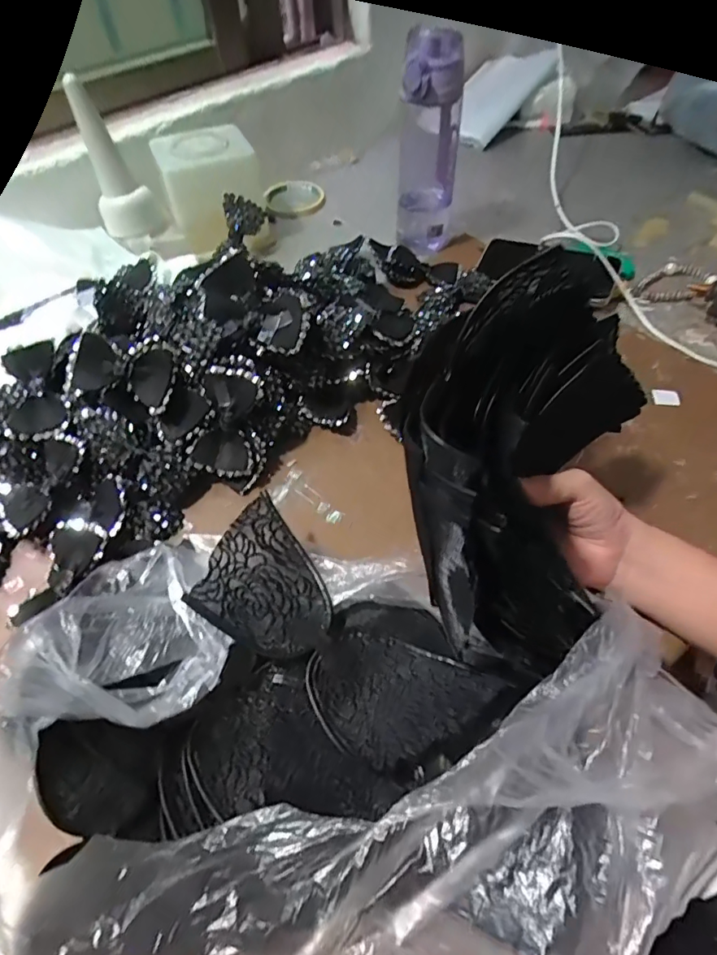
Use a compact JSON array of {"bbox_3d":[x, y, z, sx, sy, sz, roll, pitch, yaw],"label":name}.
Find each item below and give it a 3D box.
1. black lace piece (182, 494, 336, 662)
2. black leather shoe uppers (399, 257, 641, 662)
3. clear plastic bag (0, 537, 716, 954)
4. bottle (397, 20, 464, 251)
[{"bbox_3d":[-0.057,0.070,0.349,0.090,0.009,0.093,32,51,0],"label":"black lace piece"},{"bbox_3d":[0.109,-0.004,0.316,0.073,0.194,0.212,1,61,50],"label":"black leather shoe uppers"},{"bbox_3d":[0.005,0.138,0.280,0.345,0.131,0.215,6,55,6],"label":"clear plastic bag"},{"bbox_3d":[0.081,-0.383,0.603,0.068,0.233,0.080,7,55,7],"label":"bottle"}]

